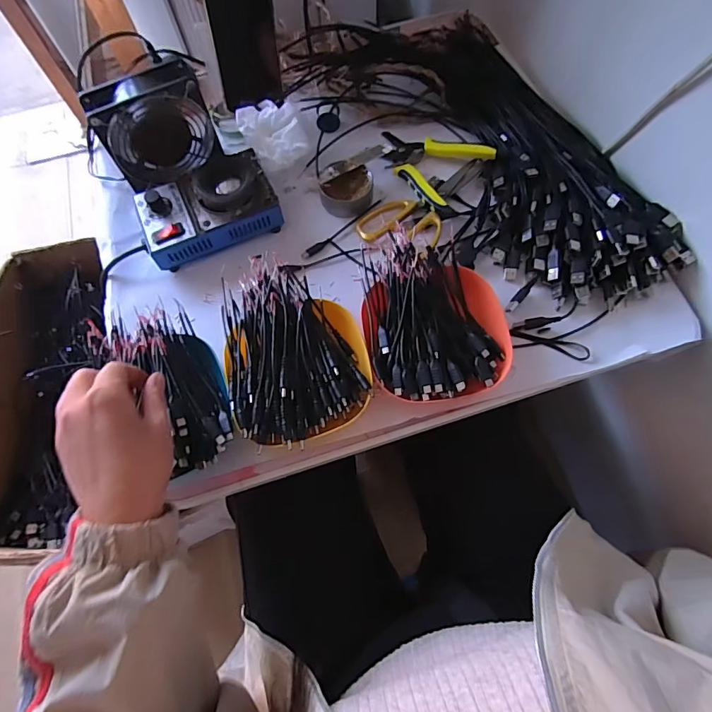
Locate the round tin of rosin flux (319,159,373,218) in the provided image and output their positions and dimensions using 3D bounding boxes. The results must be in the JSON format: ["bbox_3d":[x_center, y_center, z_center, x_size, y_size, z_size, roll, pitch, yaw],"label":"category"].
[{"bbox_3d":[-0.011,-0.199,0.540,0.061,0.028,0.055,-1,68,2],"label":"round tin of rosin flux"}]

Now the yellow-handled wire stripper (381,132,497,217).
[{"bbox_3d":[0.080,-0.234,0.546,0.139,0.029,0.107,35,74,15],"label":"yellow-handled wire stripper"}]

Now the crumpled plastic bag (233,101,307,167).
[{"bbox_3d":[-0.101,-0.271,0.564,0.068,0.052,0.103,-29,70,-9],"label":"crumpled plastic bag"}]

